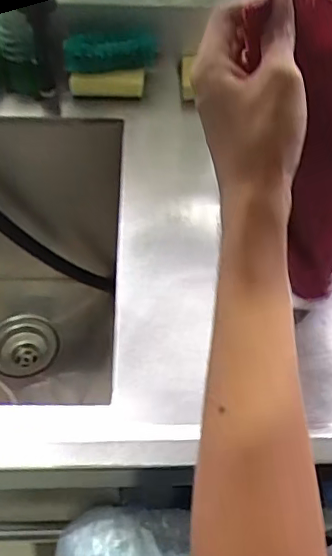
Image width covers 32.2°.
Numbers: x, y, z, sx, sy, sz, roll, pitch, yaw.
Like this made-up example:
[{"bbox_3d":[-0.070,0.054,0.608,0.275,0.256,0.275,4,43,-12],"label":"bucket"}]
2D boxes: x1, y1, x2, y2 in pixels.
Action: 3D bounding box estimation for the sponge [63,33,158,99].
[{"bbox_3d":[-0.078,-0.296,0.807,0.126,0.076,0.062,-2,51,-6],"label":"sponge"}]

